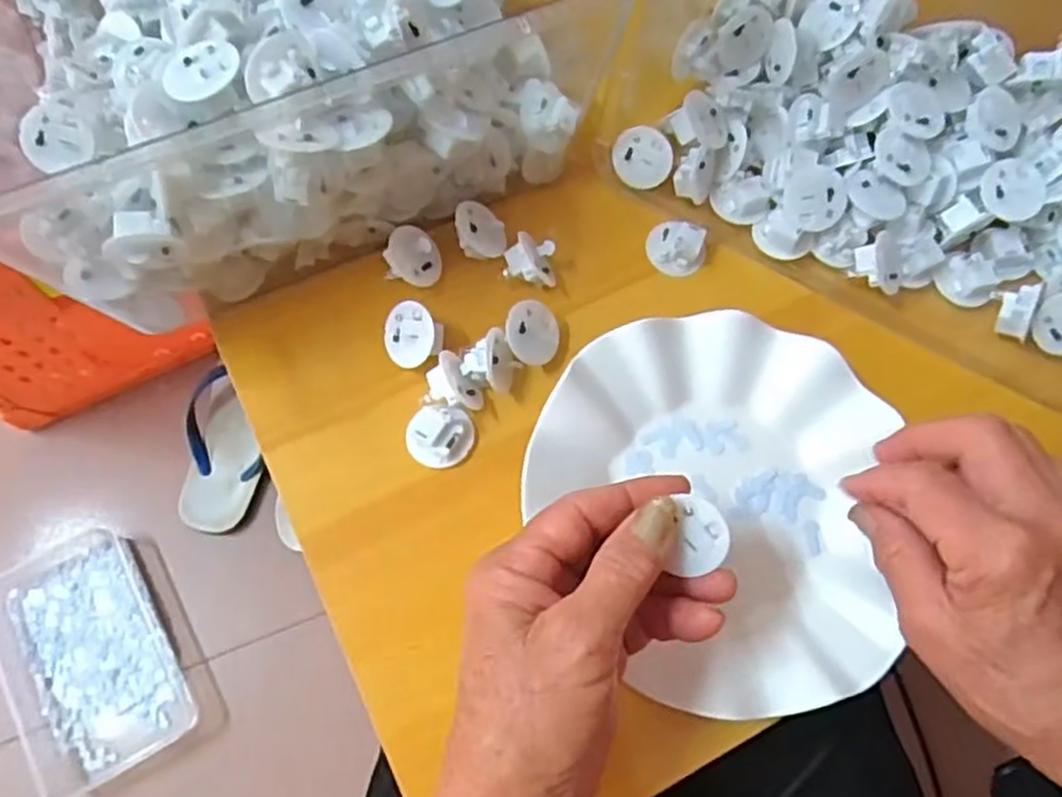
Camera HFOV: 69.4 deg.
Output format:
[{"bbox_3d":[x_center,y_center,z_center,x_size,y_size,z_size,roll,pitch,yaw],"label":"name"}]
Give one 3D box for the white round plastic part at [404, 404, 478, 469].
[{"bbox_3d":[-0.044,0.019,0.374,0.031,0.013,0.029,1,70,-2],"label":"white round plastic part"}]

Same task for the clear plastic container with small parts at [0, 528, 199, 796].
[{"bbox_3d":[-0.456,0.262,0.788,0.139,0.042,0.242,-27,73,-12],"label":"clear plastic container with small parts"}]

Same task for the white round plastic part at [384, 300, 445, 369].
[{"bbox_3d":[-0.058,-0.032,0.388,0.033,0.015,0.032,45,111,17],"label":"white round plastic part"}]

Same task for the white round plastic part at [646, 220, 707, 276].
[{"bbox_3d":[0.079,-0.083,0.416,0.032,0.012,0.027,16,70,3],"label":"white round plastic part"}]

